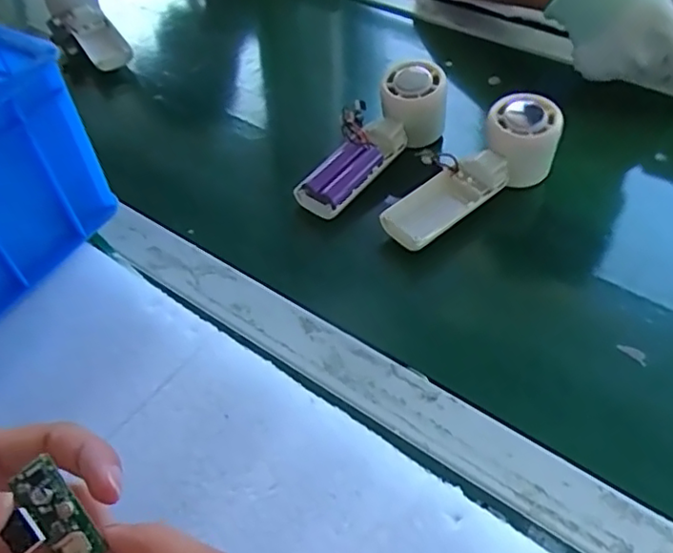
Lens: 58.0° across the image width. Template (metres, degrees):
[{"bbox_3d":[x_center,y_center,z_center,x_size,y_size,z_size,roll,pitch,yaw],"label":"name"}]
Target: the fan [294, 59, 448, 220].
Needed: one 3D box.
[{"bbox_3d":[0.029,-0.112,0.511,0.055,0.057,0.156,37,77,28],"label":"fan"}]

